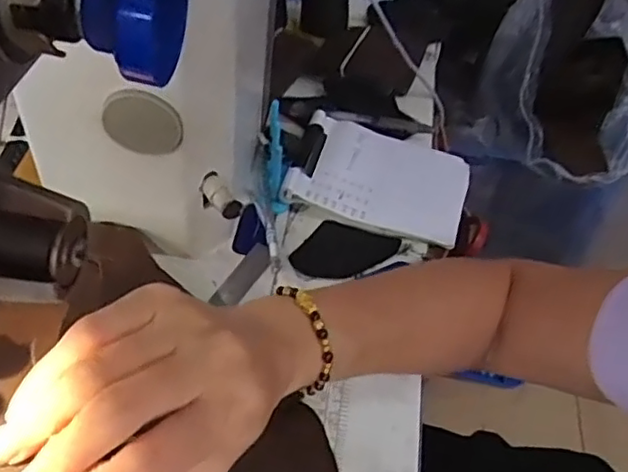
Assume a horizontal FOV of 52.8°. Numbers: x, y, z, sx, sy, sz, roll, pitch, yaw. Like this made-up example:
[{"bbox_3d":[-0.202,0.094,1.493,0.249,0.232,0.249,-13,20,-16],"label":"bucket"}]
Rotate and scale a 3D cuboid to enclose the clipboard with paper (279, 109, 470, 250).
[{"bbox_3d":[0.057,-0.051,0.541,0.148,0.022,0.105,16,52,13],"label":"clipboard with paper"}]

